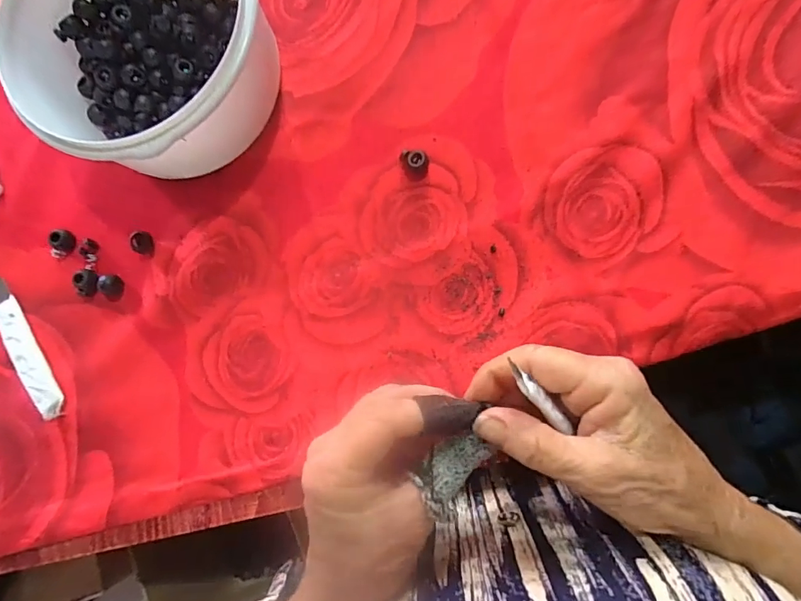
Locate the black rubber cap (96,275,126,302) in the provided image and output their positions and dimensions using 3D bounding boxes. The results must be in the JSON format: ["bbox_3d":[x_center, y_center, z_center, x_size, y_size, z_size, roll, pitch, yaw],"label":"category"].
[{"bbox_3d":[-0.206,-0.009,0.321,0.012,0.011,0.018,13,87,9],"label":"black rubber cap"}]

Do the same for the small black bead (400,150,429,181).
[{"bbox_3d":[0.009,-0.090,0.301,0.018,0.014,0.015,1,85,8],"label":"small black bead"}]

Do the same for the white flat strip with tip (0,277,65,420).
[{"bbox_3d":[-0.273,0.033,0.326,0.020,0.006,0.116,-34,82,4],"label":"white flat strip with tip"}]

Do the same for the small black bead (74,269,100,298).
[{"bbox_3d":[-0.225,-0.012,0.324,0.013,0.010,0.019,15,87,9],"label":"small black bead"}]

